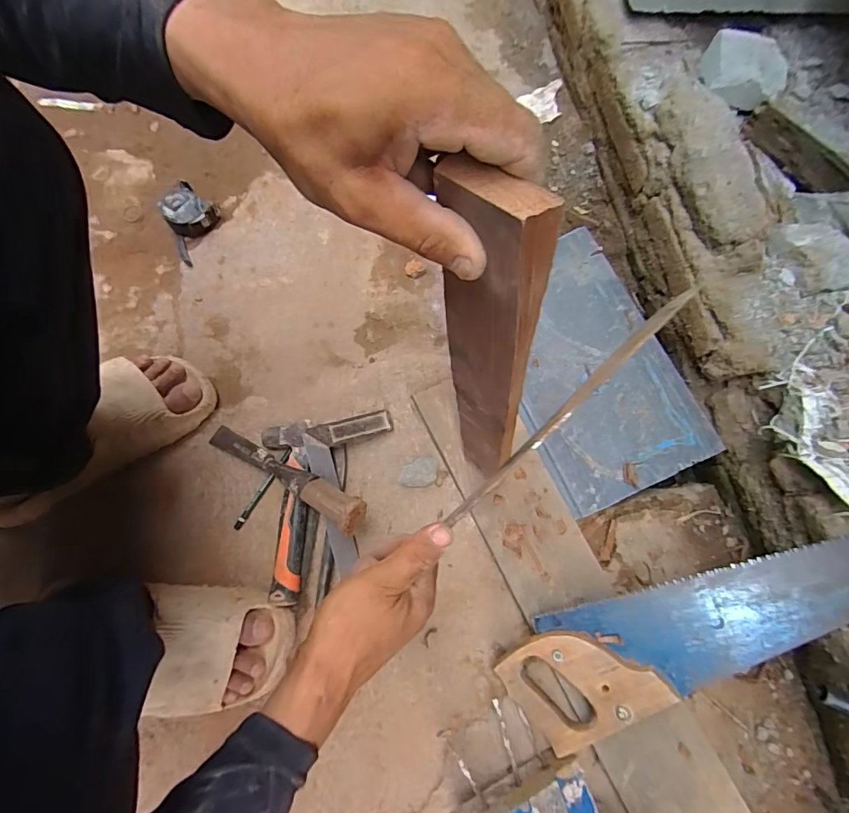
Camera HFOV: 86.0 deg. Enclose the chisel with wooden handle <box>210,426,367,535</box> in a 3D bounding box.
[{"bbox_3d":[-0.167,0.077,0.530,0.247,0.027,0.033,21,76,32],"label":"chisel with wooden handle"}]

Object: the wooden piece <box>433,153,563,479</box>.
[{"bbox_3d":[0.046,-0.010,0.360,0.064,0.385,0.018,38,74,18],"label":"wooden piece"}]

